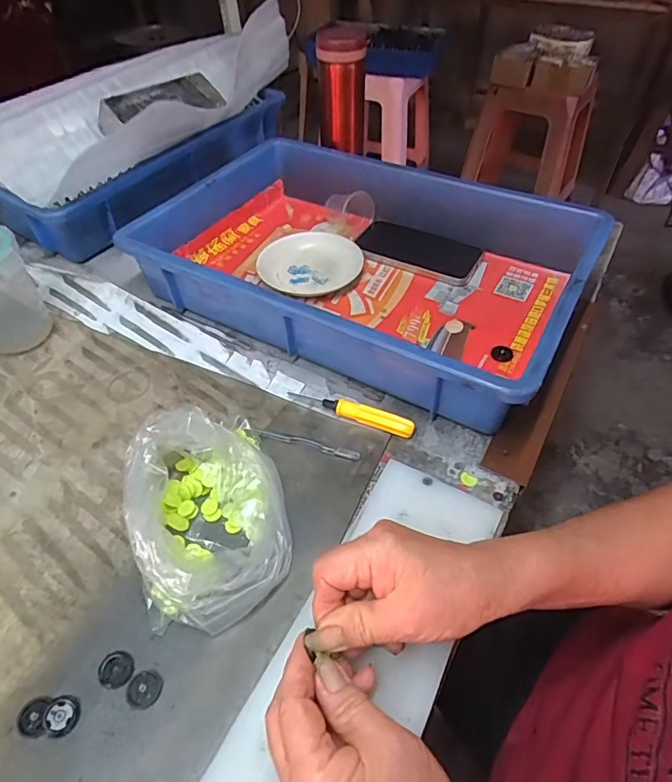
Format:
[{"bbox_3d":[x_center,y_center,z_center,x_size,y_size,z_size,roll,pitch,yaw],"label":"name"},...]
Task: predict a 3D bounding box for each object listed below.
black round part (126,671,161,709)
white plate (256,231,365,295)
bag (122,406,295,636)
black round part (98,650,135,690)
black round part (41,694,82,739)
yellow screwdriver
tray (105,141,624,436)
[{"bbox_3d":[-0.116,0.179,0.300,0.019,0.005,0.019,0,47,1],"label":"black round part"},{"bbox_3d":[-0.031,-0.150,0.590,0.119,0.024,0.119,0,47,1],"label":"white plate"},{"bbox_3d":[-0.090,0.076,0.353,0.103,0.059,0.163,-13,48,-11],"label":"bag"},{"bbox_3d":[-0.136,0.171,0.307,0.021,0.004,0.020,0,47,1],"label":"black round part"},{"bbox_3d":[-0.160,0.189,0.291,0.019,0.004,0.020,0,47,1],"label":"black round part"},{"bbox_3d":[0.013,0.017,0.442,0.116,0.017,0.015,17,50,16],"label":"yellow screwdriver"},{"bbox_3d":[0.030,-0.144,0.545,0.438,0.089,0.295,24,52,21],"label":"tray"}]

